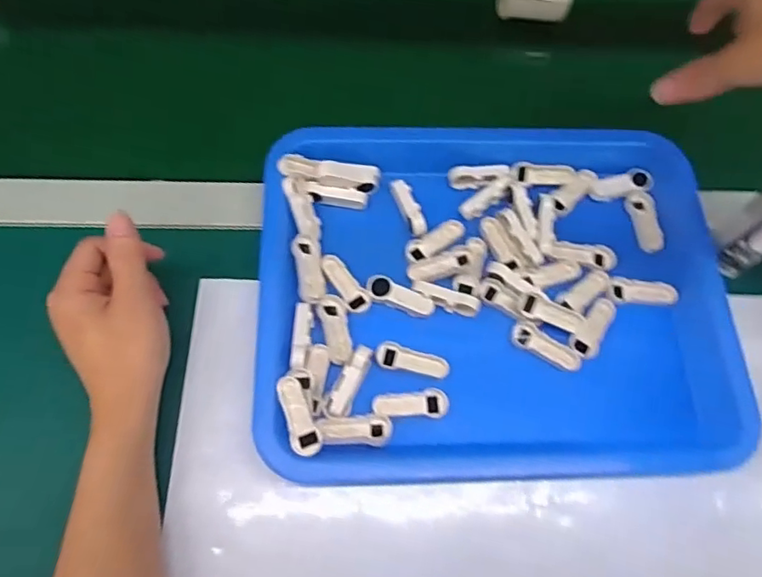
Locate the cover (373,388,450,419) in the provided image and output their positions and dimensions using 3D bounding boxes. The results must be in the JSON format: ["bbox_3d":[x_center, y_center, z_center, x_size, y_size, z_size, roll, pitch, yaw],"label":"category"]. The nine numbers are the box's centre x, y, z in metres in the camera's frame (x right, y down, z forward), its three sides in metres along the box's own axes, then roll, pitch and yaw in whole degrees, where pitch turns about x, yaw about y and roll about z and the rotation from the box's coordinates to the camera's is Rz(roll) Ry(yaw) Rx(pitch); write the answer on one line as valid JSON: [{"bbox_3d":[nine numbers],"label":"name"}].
[{"bbox_3d":[0.021,0.078,0.387,0.051,0.007,0.019,-1,67,-3],"label":"cover"}]

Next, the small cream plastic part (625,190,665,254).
[{"bbox_3d":[0.211,-0.053,0.450,0.020,0.008,0.051,-7,68,-6],"label":"small cream plastic part"}]

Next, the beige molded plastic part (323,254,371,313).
[{"bbox_3d":[-0.026,-0.003,0.418,0.016,0.008,0.049,-34,73,-16],"label":"beige molded plastic part"}]

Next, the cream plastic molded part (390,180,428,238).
[{"bbox_3d":[0.022,-0.064,0.438,0.014,0.013,0.052,-17,69,-10],"label":"cream plastic molded part"}]

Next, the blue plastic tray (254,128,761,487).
[{"bbox_3d":[0.080,-0.009,0.415,0.322,0.035,0.280,-1,67,-3],"label":"blue plastic tray"}]

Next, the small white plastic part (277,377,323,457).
[{"bbox_3d":[-0.054,0.083,0.364,0.019,0.012,0.050,-22,70,-12],"label":"small white plastic part"}]

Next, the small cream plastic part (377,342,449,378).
[{"bbox_3d":[0.022,0.051,0.396,0.050,0.006,0.017,16,67,4],"label":"small cream plastic part"}]

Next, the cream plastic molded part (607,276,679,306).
[{"bbox_3d":[0.197,0.003,0.428,0.050,0.010,0.020,9,67,1],"label":"cream plastic molded part"}]

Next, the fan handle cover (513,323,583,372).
[{"bbox_3d":[0.119,0.043,0.408,0.050,0.005,0.018,34,69,11],"label":"fan handle cover"}]

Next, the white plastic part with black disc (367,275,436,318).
[{"bbox_3d":[0.014,0.006,0.411,0.051,0.007,0.017,26,68,8],"label":"white plastic part with black disc"}]

